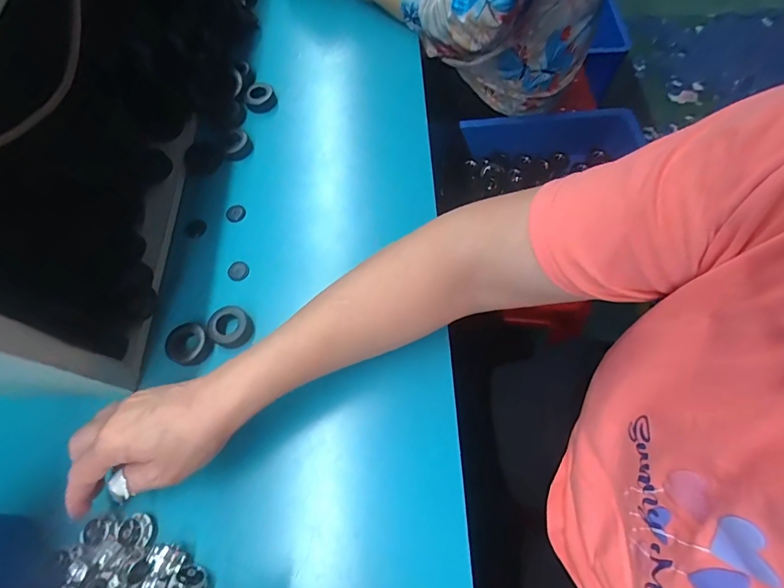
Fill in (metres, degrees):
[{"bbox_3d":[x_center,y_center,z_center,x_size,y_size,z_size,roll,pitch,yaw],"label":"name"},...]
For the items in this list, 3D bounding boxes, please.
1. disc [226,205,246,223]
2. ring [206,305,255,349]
[{"bbox_3d":[-0.172,-0.089,0.460,0.024,0.007,0.019,30,69,16],"label":"disc"},{"bbox_3d":[-0.148,0.030,0.383,0.033,0.020,0.036,-1,64,2],"label":"ring"}]

